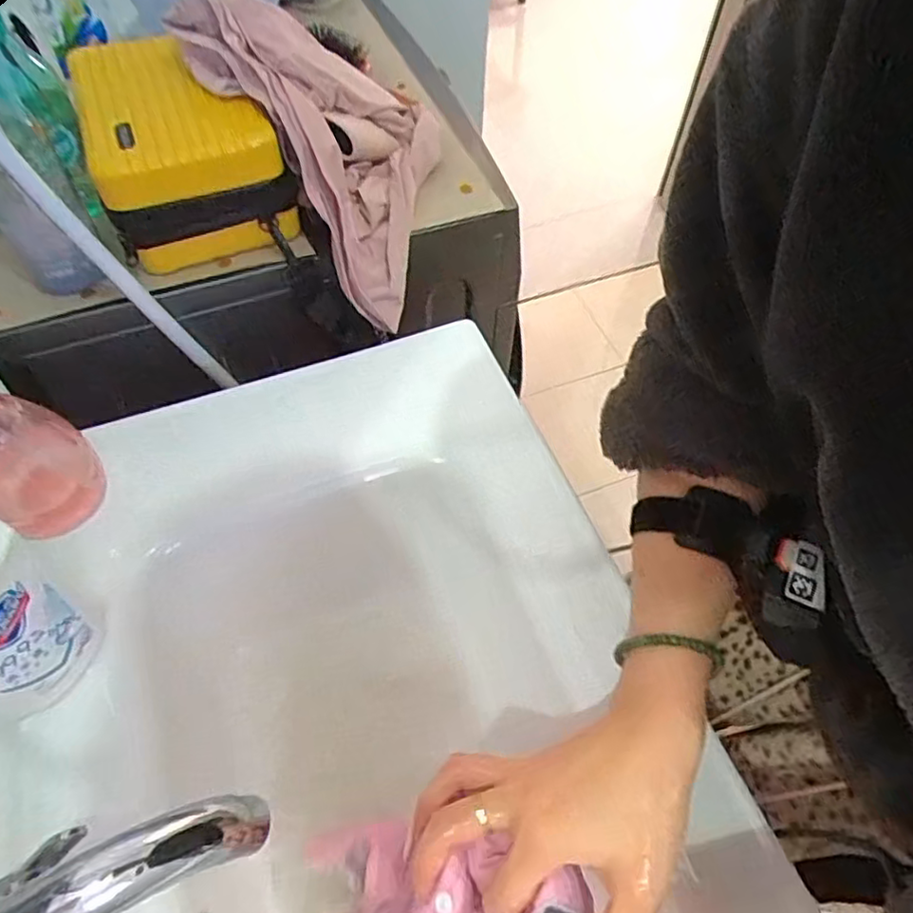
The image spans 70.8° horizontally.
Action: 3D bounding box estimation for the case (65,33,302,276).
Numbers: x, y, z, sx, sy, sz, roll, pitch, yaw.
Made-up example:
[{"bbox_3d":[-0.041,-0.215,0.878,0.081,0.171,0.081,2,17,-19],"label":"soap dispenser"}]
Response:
[{"bbox_3d":[-0.256,-0.294,0.605,0.153,0.106,0.204,-21,60,-14],"label":"case"}]

